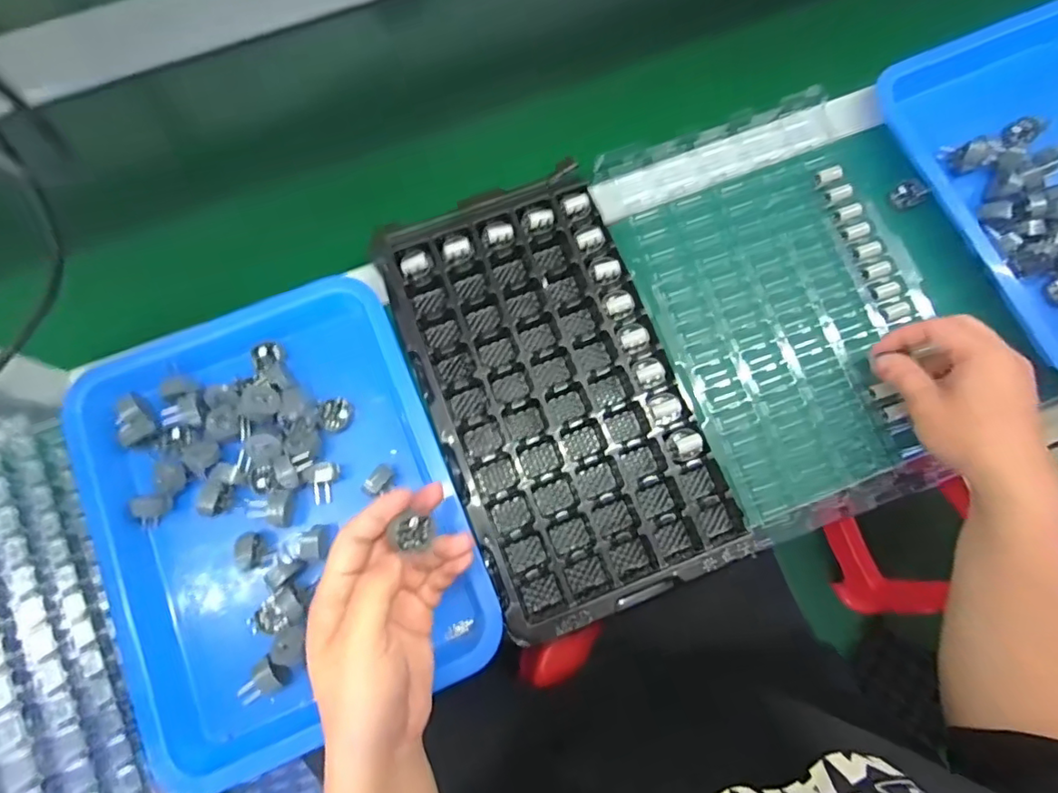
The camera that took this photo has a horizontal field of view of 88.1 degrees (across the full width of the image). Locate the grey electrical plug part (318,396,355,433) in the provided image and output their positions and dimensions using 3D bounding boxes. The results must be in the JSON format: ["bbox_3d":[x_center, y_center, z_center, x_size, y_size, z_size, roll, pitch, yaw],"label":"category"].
[{"bbox_3d":[-0.160,0.015,0.456,0.024,0.020,0.027,29,79,7],"label":"grey electrical plug part"}]

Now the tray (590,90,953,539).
[{"bbox_3d":[0.222,-0.084,0.479,0.227,0.023,0.354,-19,77,-5],"label":"tray"}]

